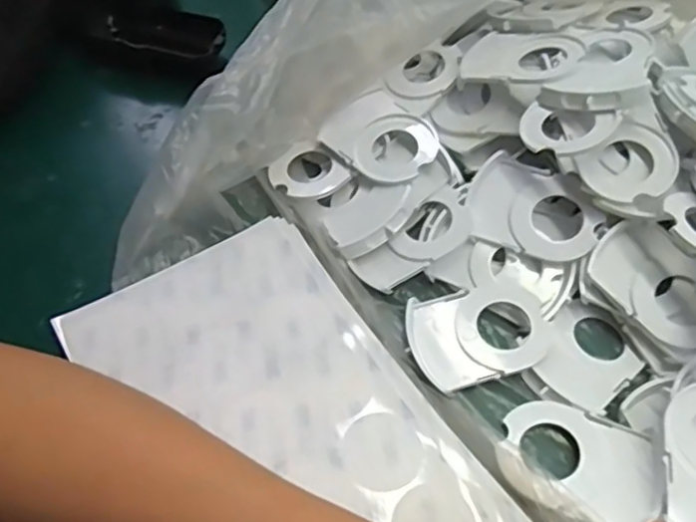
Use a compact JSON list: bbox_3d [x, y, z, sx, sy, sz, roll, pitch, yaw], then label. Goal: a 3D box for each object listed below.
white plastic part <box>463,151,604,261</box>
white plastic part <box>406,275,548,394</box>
[{"bbox_3d":[0.112,-0.032,0.389,0.078,0.009,0.057,15,77,15],"label":"white plastic part"},{"bbox_3d":[0.074,0.040,0.363,0.078,0.013,0.057,-14,56,-13],"label":"white plastic part"}]

